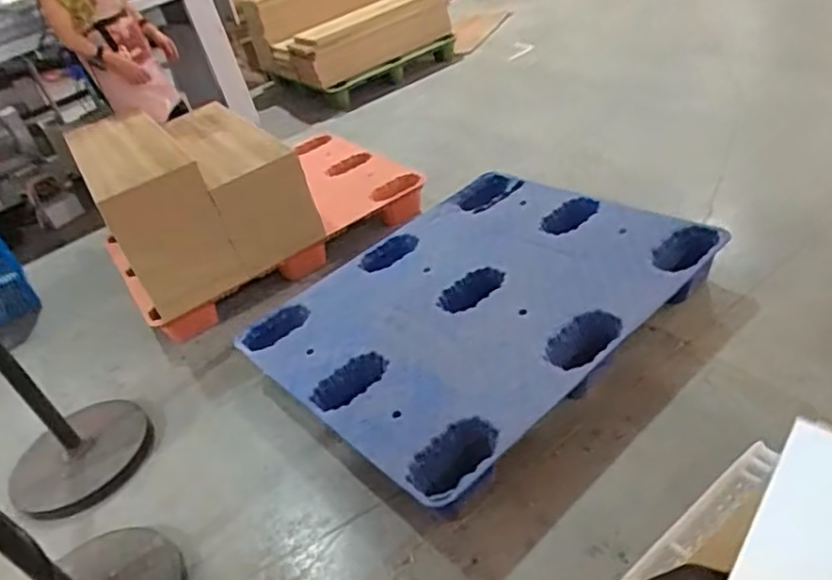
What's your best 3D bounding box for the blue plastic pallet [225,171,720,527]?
[{"bbox_3d":[0.170,0.002,1.956,1.202,0.168,0.987,-32,45,-28],"label":"blue plastic pallet"}]

